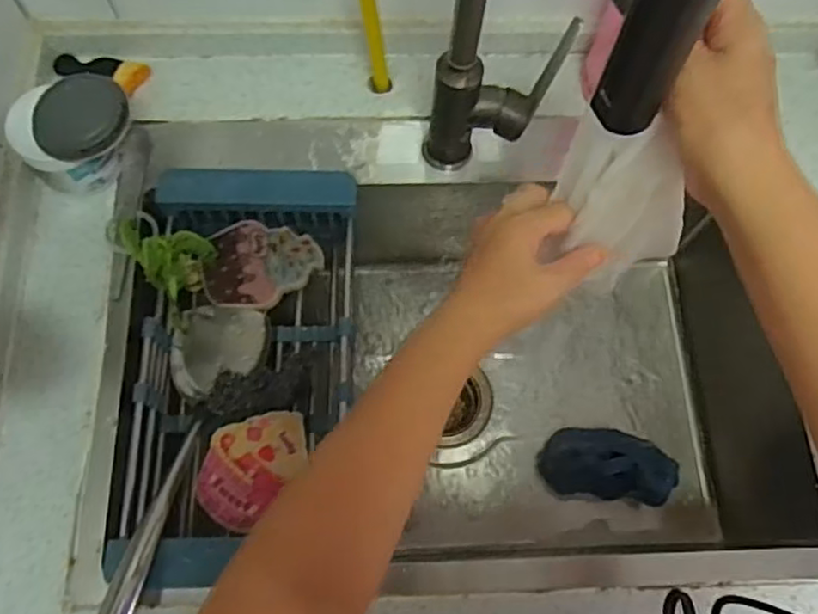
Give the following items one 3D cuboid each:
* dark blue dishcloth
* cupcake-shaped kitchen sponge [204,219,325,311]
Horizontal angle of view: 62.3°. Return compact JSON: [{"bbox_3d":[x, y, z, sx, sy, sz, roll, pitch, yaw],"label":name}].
[{"bbox_3d":[0.217,0.172,0.743,0.134,0.055,0.075,7,70,1],"label":"dark blue dishcloth"},{"bbox_3d":[-0.149,-0.041,0.696,0.112,0.012,0.087,7,84,-9],"label":"cupcake-shaped kitchen sponge"}]

